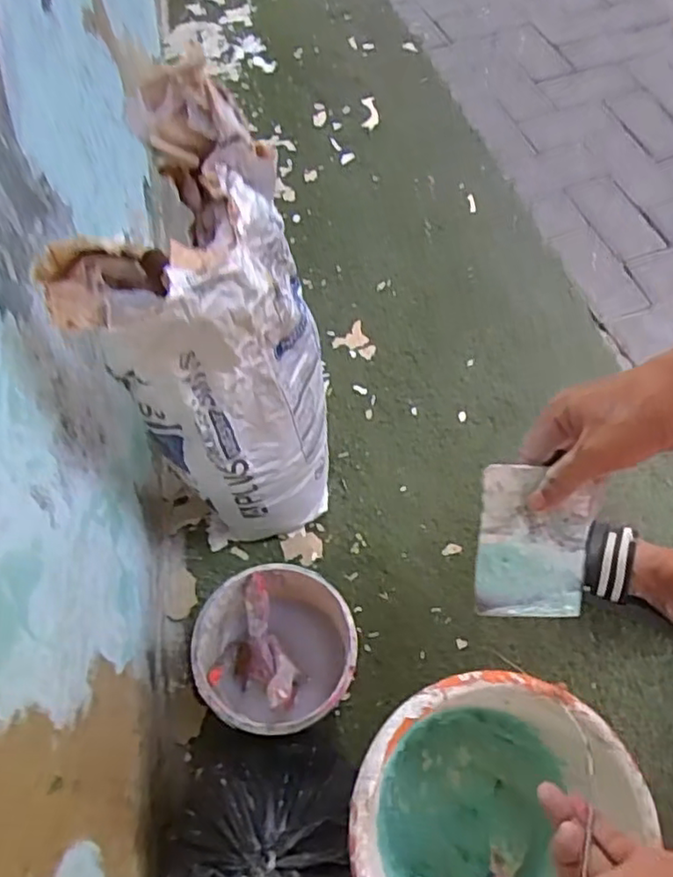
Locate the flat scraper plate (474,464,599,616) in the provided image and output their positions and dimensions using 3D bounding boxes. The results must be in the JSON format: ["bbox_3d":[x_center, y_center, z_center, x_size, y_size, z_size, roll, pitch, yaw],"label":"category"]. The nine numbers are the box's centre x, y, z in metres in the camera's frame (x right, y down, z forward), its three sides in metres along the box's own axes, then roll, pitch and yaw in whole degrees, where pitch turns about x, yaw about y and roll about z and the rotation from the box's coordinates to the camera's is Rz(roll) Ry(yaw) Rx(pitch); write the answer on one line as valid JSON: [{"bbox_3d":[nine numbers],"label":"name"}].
[{"bbox_3d":[0.138,0.073,0.446,0.082,0.004,0.104,5,95,-10],"label":"flat scraper plate"}]

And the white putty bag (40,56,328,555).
[{"bbox_3d":[-0.109,-0.076,0.675,0.177,0.493,0.210,5,61,4],"label":"white putty bag"}]

